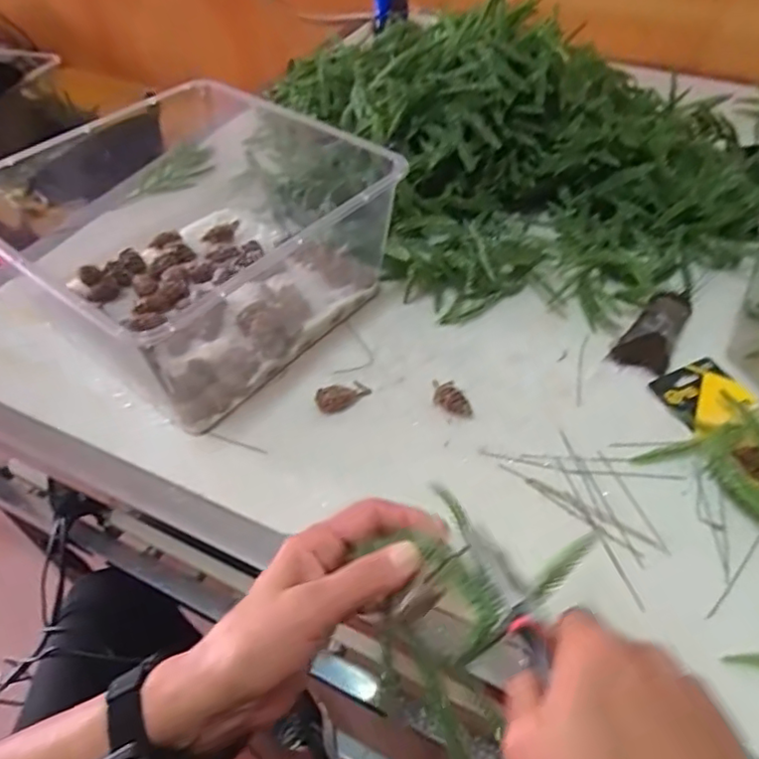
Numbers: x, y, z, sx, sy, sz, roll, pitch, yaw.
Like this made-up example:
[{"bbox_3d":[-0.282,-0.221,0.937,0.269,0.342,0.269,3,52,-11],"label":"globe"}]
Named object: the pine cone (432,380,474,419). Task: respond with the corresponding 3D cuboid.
[{"bbox_3d":[0.063,0.019,0.530,0.019,0.022,0.044,-33,57,-24],"label":"pine cone"}]

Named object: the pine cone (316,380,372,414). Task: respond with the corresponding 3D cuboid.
[{"bbox_3d":[-0.031,0.014,0.533,0.051,0.017,0.022,-12,48,-32],"label":"pine cone"}]

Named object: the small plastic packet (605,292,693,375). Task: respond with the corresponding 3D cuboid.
[{"bbox_3d":[0.268,-0.048,0.582,0.047,0.020,0.105,27,55,22],"label":"small plastic packet"}]

